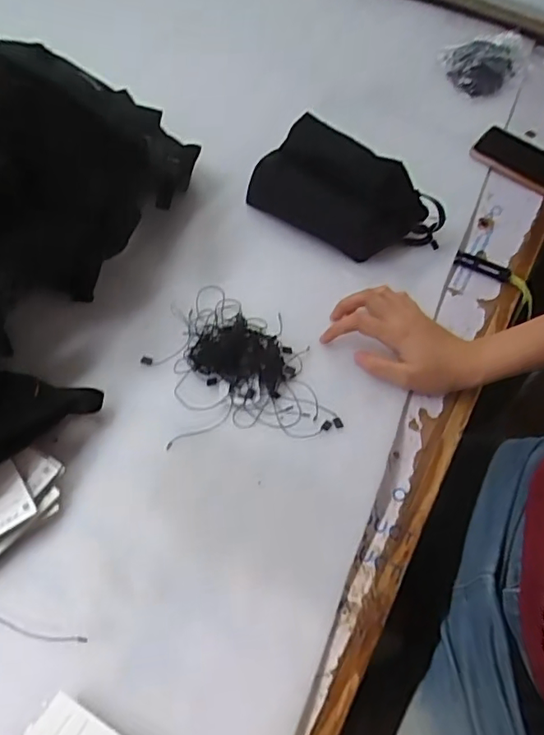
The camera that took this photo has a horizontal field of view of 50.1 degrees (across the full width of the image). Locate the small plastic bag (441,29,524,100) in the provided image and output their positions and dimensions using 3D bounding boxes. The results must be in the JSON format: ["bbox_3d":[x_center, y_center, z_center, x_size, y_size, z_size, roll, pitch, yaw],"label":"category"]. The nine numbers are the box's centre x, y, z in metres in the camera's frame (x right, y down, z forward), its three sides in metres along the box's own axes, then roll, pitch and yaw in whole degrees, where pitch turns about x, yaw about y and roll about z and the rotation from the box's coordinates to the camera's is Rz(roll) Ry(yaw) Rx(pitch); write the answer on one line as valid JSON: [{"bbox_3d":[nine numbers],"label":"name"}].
[{"bbox_3d":[0.326,-0.478,0.906,0.115,0.030,0.161,14,57,5],"label":"small plastic bag"}]

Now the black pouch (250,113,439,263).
[{"bbox_3d":[0.081,-0.202,0.647,0.219,0.076,0.109,31,60,15],"label":"black pouch"}]

